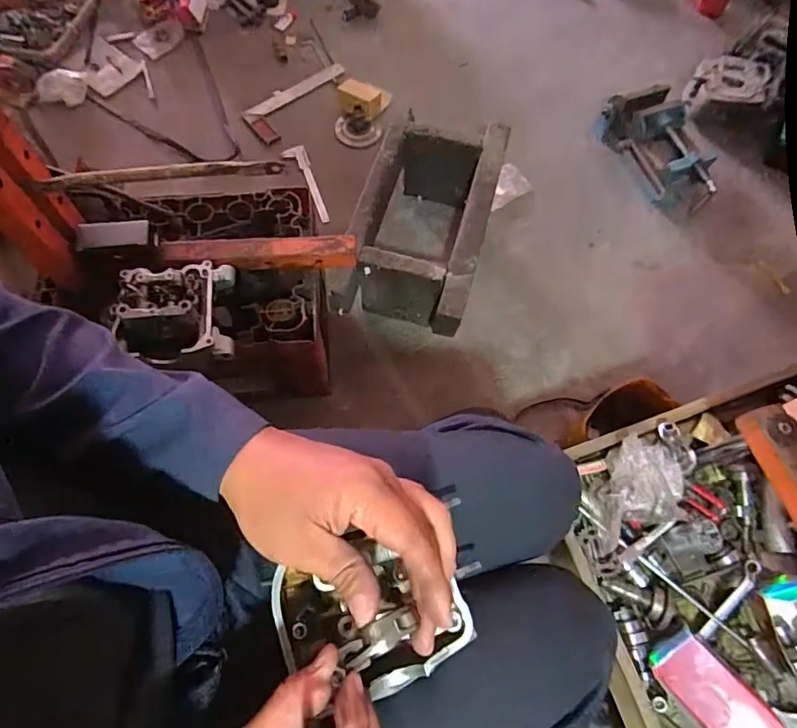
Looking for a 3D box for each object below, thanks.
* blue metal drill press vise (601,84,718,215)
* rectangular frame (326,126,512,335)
[{"bbox_3d":[0.627,-0.518,1.206,0.158,0.088,0.322,-24,71,-11],"label":"blue metal drill press vise"},{"bbox_3d":[0.047,-0.261,1.062,0.249,0.222,0.468,15,68,4],"label":"rectangular frame"}]

